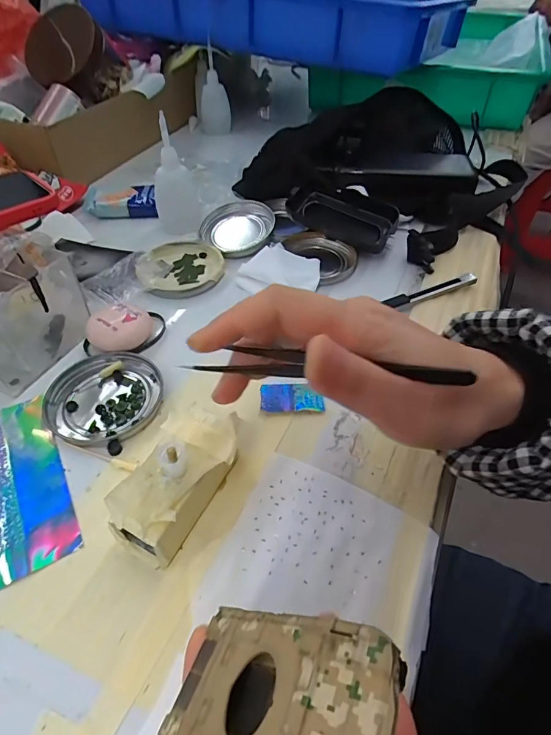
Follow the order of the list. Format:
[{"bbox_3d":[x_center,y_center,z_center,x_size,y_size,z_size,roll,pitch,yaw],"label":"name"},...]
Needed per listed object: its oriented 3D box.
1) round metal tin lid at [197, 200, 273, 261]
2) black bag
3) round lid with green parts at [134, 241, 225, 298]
[{"bbox_3d":[-0.042,-0.148,0.438,0.073,0.016,0.074,0,48,0],"label":"round metal tin lid"},{"bbox_3d":[0.121,-0.253,0.491,0.290,0.075,0.250,30,55,25],"label":"black bag"},{"bbox_3d":[-0.091,-0.096,0.404,0.079,0.012,0.078,0,48,0],"label":"round lid with green parts"}]

